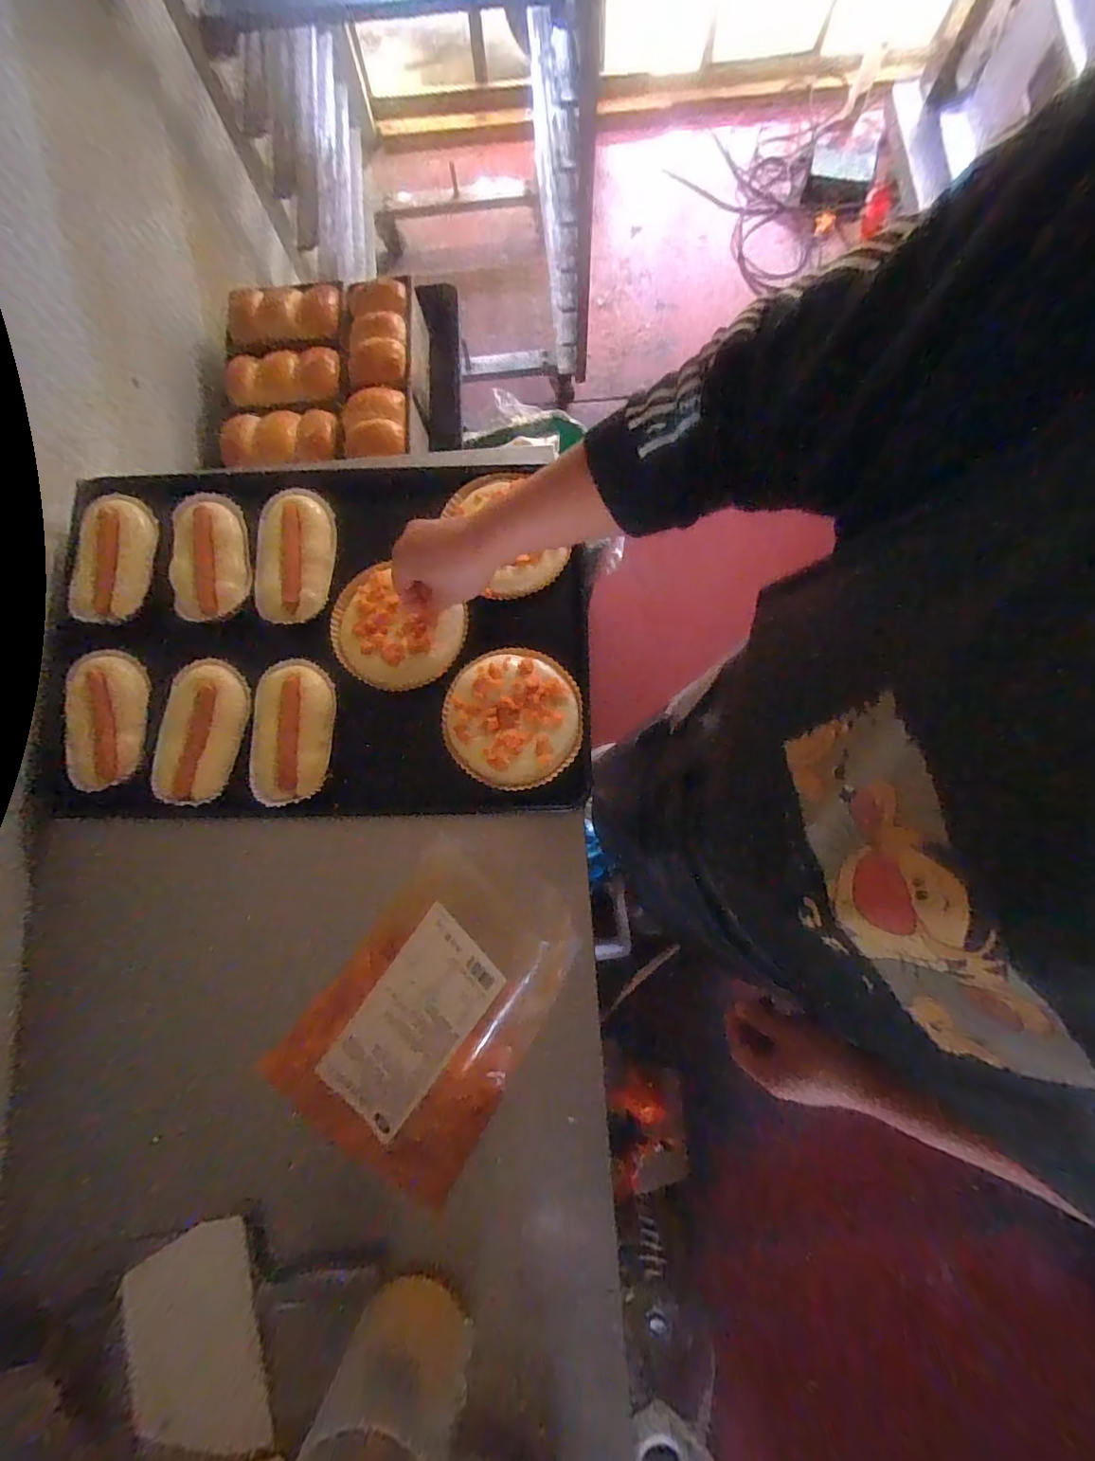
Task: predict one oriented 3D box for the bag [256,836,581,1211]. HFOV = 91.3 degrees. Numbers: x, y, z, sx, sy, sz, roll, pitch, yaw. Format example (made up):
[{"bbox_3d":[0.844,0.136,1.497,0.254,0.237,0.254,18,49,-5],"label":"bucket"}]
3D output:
[{"bbox_3d":[-0.123,0.265,0.492,0.207,0.100,0.280,30,82,6],"label":"bag"}]

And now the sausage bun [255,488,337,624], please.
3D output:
[{"bbox_3d":[-0.296,-0.203,0.616,0.089,0.026,0.157,-1,80,1],"label":"sausage bun"}]

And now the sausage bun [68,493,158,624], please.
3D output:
[{"bbox_3d":[-0.501,-0.199,0.619,0.062,0.033,0.151,7,80,2],"label":"sausage bun"}]

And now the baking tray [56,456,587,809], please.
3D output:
[{"bbox_3d":[-0.245,-0.114,0.603,0.569,0.035,0.407,-1,80,1],"label":"baking tray"}]

